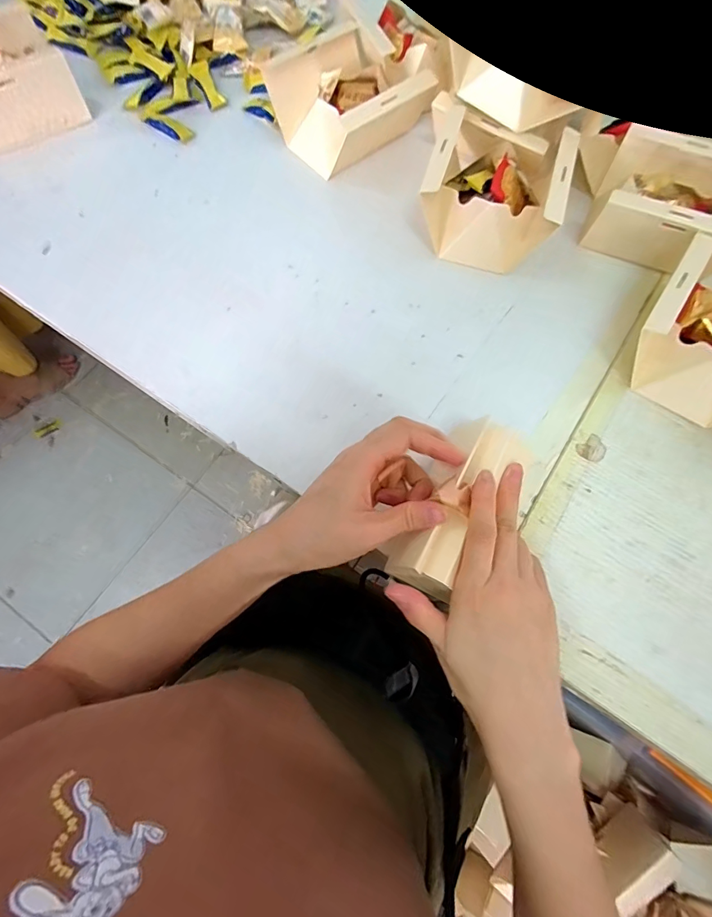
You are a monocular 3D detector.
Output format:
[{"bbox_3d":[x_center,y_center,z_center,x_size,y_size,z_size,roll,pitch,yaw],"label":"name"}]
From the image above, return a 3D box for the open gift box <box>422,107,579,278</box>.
[{"bbox_3d":[0.136,-0.266,0.440,0.135,0.069,0.121,20,71,5],"label":"open gift box"}]

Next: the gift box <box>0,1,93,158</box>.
[{"bbox_3d":[-0.382,-0.409,0.472,0.125,0.076,0.106,-34,75,-13],"label":"gift box"}]

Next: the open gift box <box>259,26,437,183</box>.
[{"bbox_3d":[-0.005,-0.399,0.480,0.144,0.057,0.138,-37,75,-13],"label":"open gift box"}]

